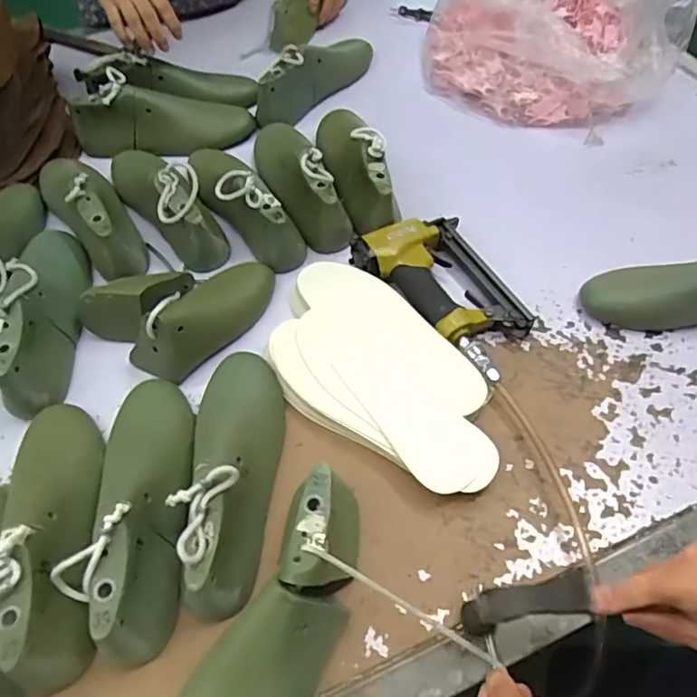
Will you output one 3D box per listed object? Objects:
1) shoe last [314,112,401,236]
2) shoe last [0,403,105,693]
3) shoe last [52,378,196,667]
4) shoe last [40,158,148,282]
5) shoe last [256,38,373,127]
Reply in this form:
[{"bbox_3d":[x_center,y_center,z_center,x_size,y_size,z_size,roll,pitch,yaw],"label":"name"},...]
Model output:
[{"bbox_3d":[0.004,-0.265,0.735,0.064,0.087,0.251,-10,57,-5],"label":"shoe last"},{"bbox_3d":[-0.261,0.147,0.480,0.081,0.097,0.252,-7,56,-3],"label":"shoe last"},{"bbox_3d":[-0.178,0.129,0.486,0.086,0.087,0.242,5,57,5],"label":"shoe last"},{"bbox_3d":[-0.336,-0.192,0.694,0.077,0.083,0.255,-30,61,-18],"label":"shoe last"},{"bbox_3d":[-0.044,-0.426,0.863,0.061,0.096,0.243,27,50,16],"label":"shoe last"}]

